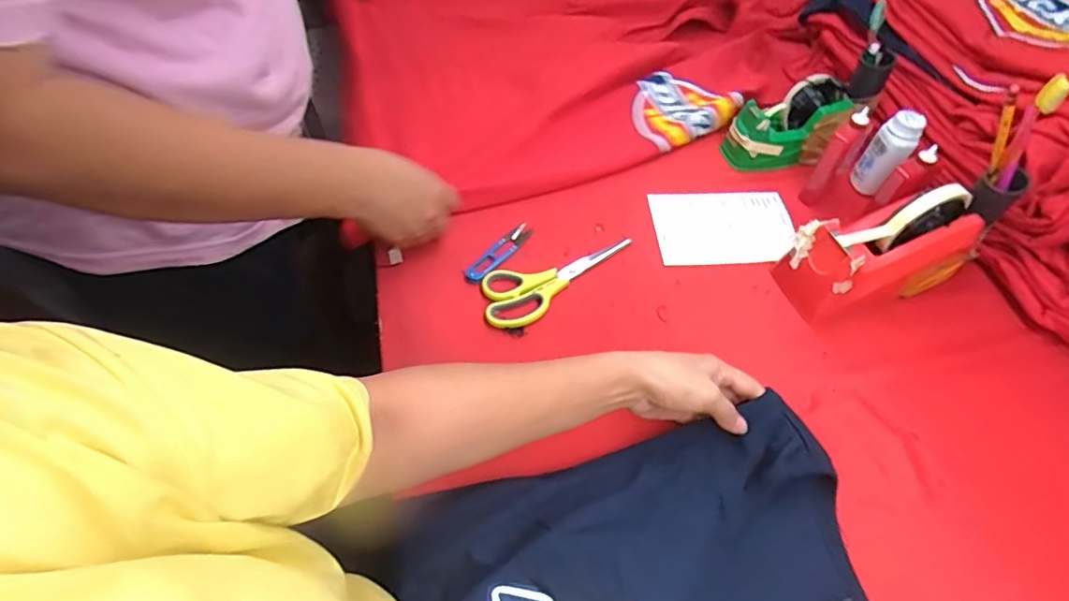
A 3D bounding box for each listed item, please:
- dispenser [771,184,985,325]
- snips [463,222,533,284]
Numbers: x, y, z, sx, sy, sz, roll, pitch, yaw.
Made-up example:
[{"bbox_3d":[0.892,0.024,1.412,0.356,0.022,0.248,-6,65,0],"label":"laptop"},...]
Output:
[{"bbox_3d":[0.358,-0.055,0.568,0.179,0.116,0.082,-16,58,-16],"label":"dispenser"},{"bbox_3d":[-0.038,-0.056,0.612,0.023,0.007,0.101,35,58,17],"label":"snips"}]

